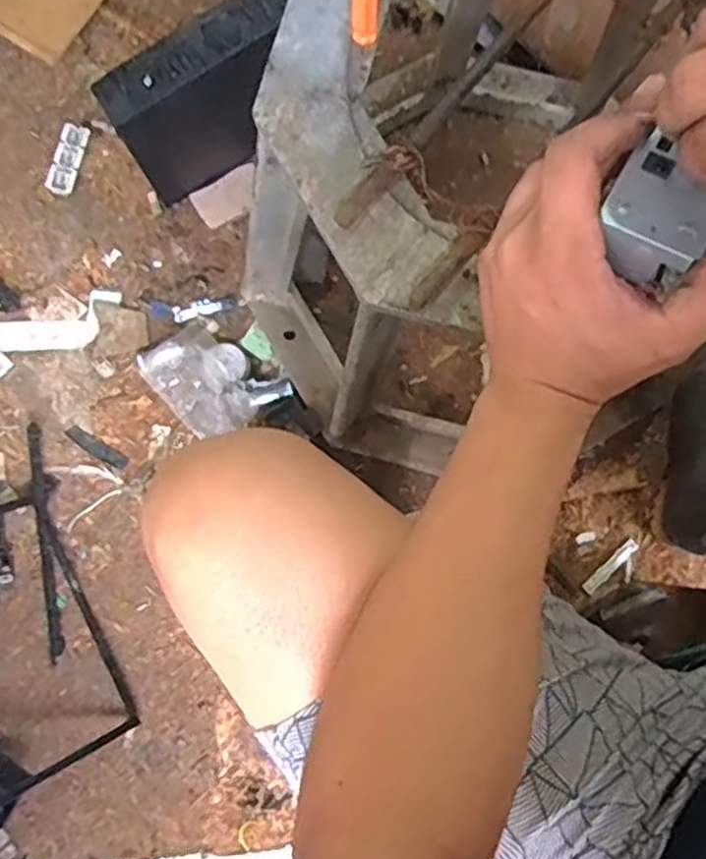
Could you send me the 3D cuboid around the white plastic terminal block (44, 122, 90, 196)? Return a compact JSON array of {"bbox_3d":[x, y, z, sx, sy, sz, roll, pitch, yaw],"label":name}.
[{"bbox_3d":[-0.352,-0.332,0.907,0.035,0.010,0.089,16,76,-15],"label":"white plastic terminal block"}]

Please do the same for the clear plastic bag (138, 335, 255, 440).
[{"bbox_3d":[-0.172,-0.059,0.848,0.099,0.015,0.136,-42,83,-8],"label":"clear plastic bag"}]

